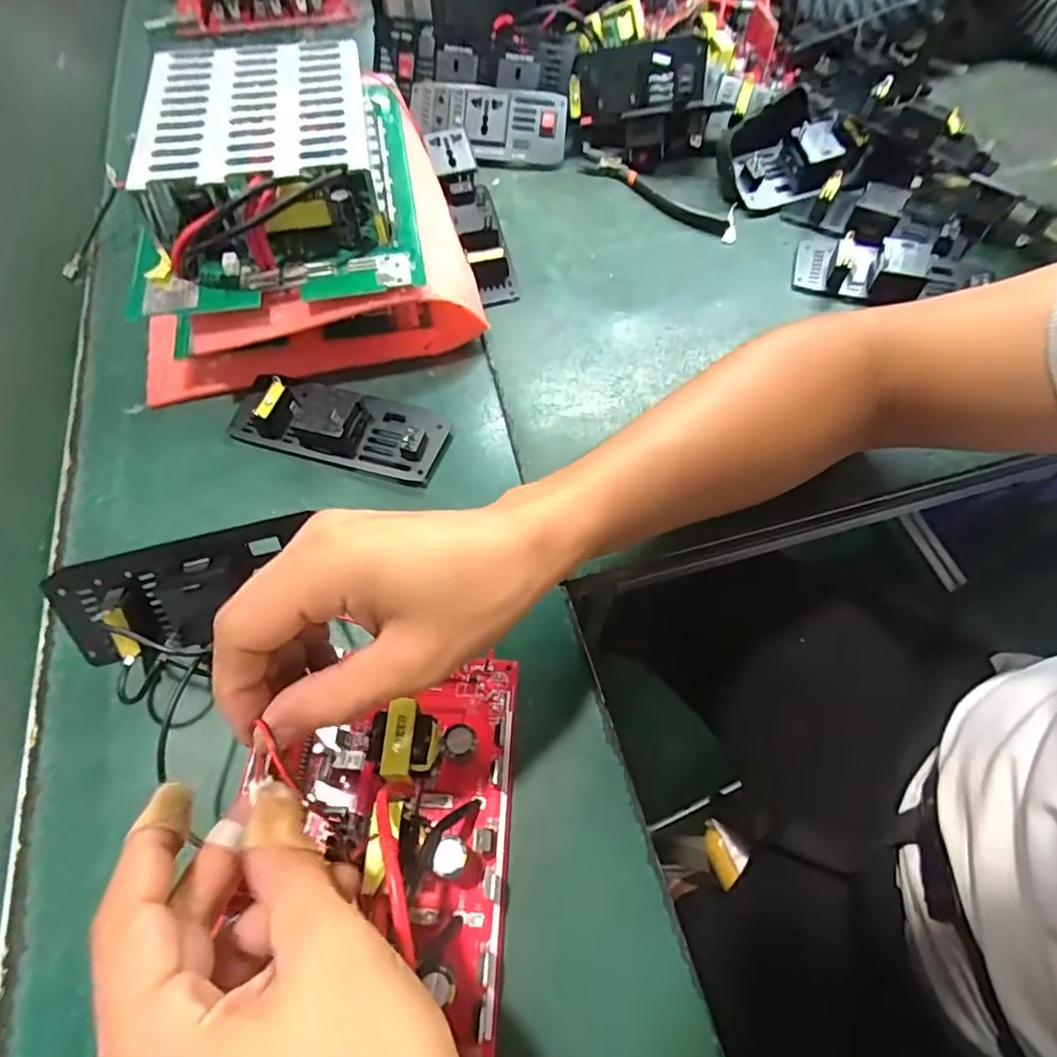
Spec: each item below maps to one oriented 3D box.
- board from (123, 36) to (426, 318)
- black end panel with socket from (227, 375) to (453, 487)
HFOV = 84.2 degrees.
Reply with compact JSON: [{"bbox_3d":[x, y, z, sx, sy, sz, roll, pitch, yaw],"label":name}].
[{"bbox_3d":[-0.170,-0.251,0.397,0.175,0.061,0.223,-7,61,-3],"label":"board"},{"bbox_3d":[-0.125,-0.073,0.380,0.140,0.030,0.057,14,62,9],"label":"black end panel with socket"}]

